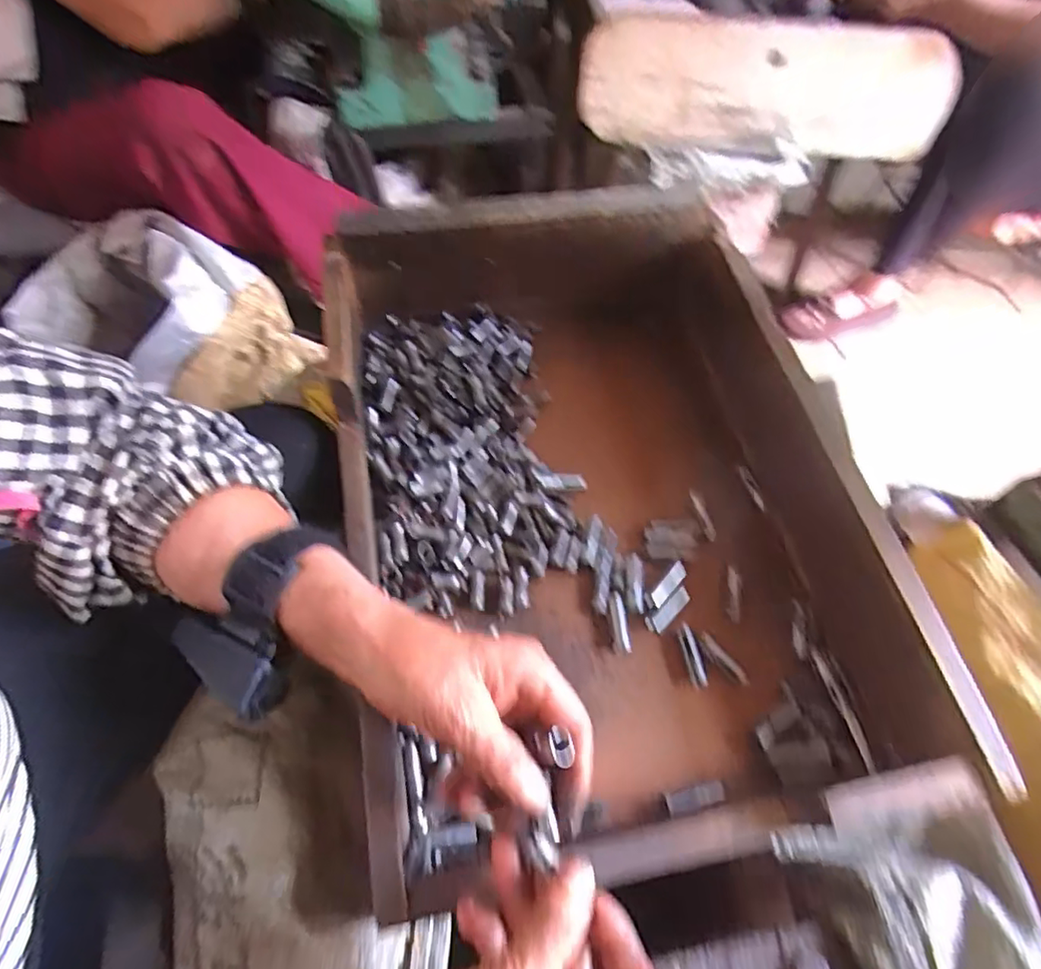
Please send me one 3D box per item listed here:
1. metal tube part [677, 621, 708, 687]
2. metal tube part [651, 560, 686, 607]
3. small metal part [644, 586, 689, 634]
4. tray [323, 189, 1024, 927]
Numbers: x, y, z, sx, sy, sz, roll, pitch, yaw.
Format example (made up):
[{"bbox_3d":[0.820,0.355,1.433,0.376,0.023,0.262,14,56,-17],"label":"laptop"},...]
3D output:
[{"bbox_3d":[0.119,0.117,0.405,0.013,0.005,0.041,-10,57,-9],"label":"metal tube part"},{"bbox_3d":[0.106,0.071,0.423,0.012,0.005,0.036,39,63,21],"label":"metal tube part"},{"bbox_3d":[0.105,0.089,0.417,0.039,0.004,0.013,-42,66,-12],"label":"small metal part"},{"bbox_3d":[0.052,-0.002,0.410,0.343,0.140,0.444,-6,57,-7],"label":"tray"}]

